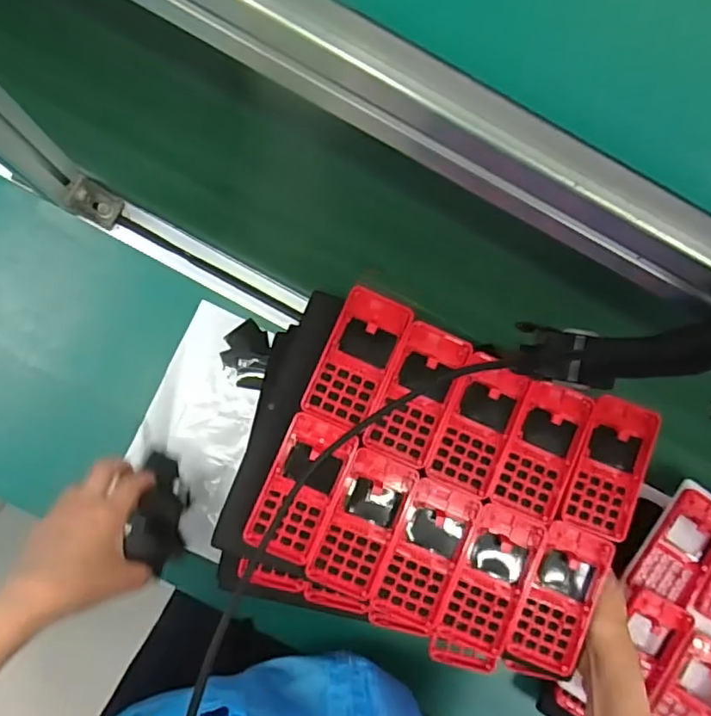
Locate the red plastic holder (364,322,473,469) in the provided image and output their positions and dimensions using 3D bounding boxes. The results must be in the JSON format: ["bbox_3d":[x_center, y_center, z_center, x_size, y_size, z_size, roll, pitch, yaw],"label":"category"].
[{"bbox_3d":[0.057,0.031,0.532,0.058,0.026,0.124,23,84,-1],"label":"red plastic holder"}]

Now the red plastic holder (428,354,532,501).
[{"bbox_3d":[0.112,0.060,0.535,0.065,0.016,0.122,22,84,-1],"label":"red plastic holder"}]

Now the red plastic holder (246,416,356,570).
[{"bbox_3d":[-0.047,0.114,0.511,0.062,0.008,0.118,23,84,-1],"label":"red plastic holder"}]

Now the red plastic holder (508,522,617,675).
[{"bbox_3d":[0.182,0.214,0.525,0.063,0.015,0.126,25,82,-1],"label":"red plastic holder"}]

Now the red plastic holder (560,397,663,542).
[{"bbox_3d":[0.232,0.099,0.534,0.063,0.023,0.123,21,84,-2],"label":"red plastic holder"}]

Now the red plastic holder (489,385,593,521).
[{"bbox_3d":[0.170,0.083,0.530,0.063,0.014,0.118,23,84,-1],"label":"red plastic holder"}]

